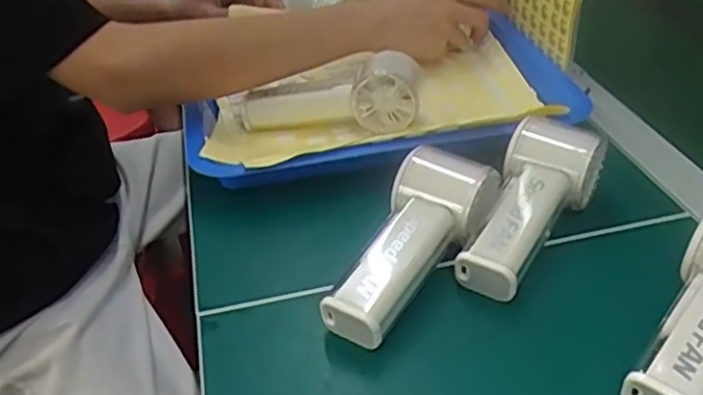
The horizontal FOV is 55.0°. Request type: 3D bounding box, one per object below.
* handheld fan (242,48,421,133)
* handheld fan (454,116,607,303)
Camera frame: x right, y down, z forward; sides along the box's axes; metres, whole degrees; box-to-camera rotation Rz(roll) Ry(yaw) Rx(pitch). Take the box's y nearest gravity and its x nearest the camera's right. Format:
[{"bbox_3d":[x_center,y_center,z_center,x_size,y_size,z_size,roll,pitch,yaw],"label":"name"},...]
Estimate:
[{"bbox_3d":[-0.018,-0.087,0.572,0.149,0.047,0.052,-1,36,4],"label":"handheld fan"},{"bbox_3d":[0.123,0.002,0.456,0.061,0.052,0.152,17,41,26],"label":"handheld fan"}]

